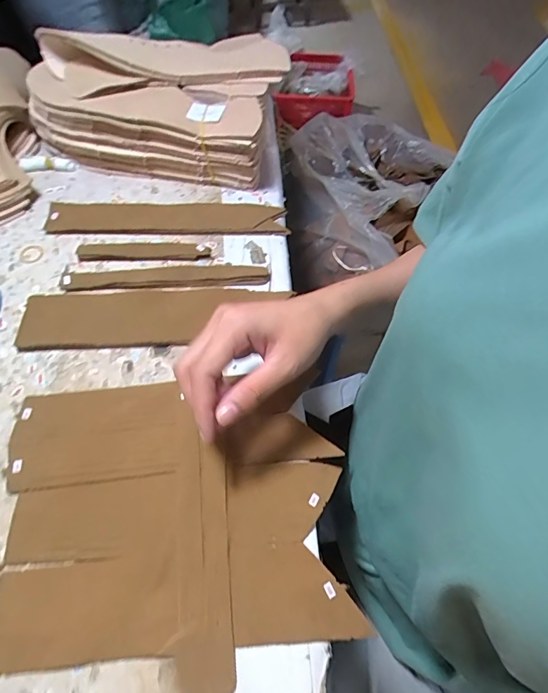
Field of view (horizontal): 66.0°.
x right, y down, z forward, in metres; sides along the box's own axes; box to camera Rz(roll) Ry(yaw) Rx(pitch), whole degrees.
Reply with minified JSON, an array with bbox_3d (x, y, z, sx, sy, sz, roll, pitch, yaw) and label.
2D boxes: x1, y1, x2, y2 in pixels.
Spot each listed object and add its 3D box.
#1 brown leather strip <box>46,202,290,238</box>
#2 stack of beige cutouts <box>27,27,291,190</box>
[{"bbox_3d":[-0.112,-0.136,0.448,0.245,0.014,0.050,-1,58,-3],"label":"brown leather strip"},{"bbox_3d":[-0.129,-0.288,0.479,0.258,0.107,0.168,10,58,4],"label":"stack of beige cutouts"}]

